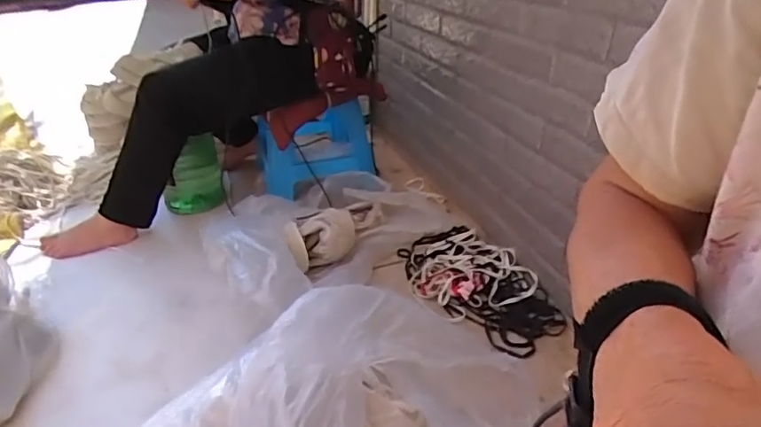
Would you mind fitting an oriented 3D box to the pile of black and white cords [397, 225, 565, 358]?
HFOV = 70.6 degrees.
[{"bbox_3d":[0.197,0.146,1.128,0.226,0.040,0.398,-15,32,-28],"label":"pile of black and white cords"}]

